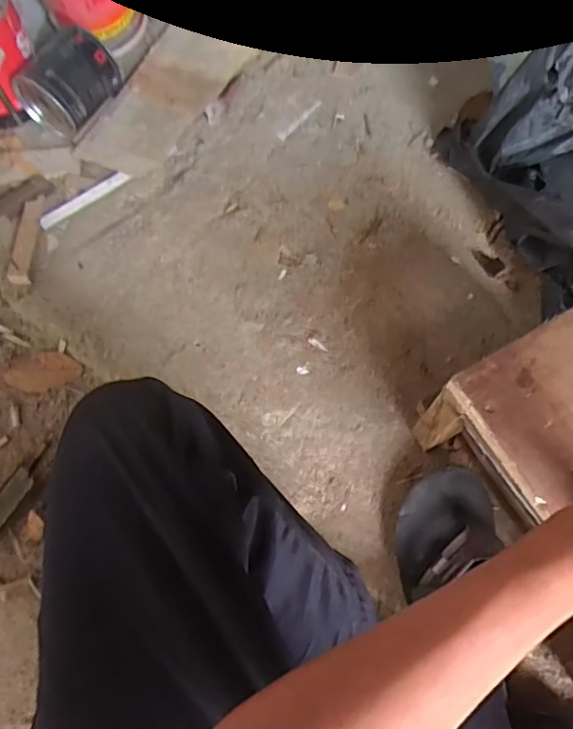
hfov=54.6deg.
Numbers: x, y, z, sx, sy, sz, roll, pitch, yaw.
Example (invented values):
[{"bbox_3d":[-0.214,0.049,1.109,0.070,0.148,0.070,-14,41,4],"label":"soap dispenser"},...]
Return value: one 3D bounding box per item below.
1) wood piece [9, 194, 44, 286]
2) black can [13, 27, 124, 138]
[{"bbox_3d":[-0.372,-0.180,0.799,0.032,0.011,0.141,1,69,3],"label":"wood piece"},{"bbox_3d":[-0.338,-0.440,0.867,0.103,0.101,0.129,27,72,12],"label":"black can"}]

